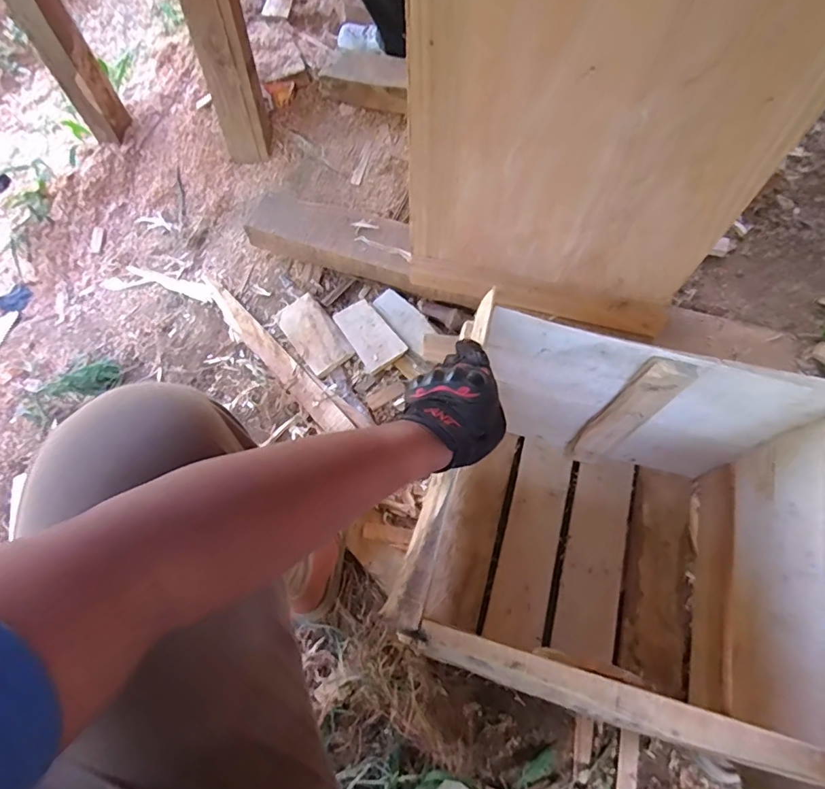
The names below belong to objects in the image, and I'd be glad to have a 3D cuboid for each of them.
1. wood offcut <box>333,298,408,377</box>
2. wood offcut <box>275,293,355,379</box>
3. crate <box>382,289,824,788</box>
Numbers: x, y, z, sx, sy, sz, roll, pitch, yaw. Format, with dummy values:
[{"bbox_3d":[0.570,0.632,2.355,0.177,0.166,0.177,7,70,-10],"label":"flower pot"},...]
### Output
[{"bbox_3d":[-0.084,-0.117,0.982,0.084,0.022,0.145,-31,73,-12],"label":"wood offcut"},{"bbox_3d":[-0.197,-0.122,0.992,0.091,0.018,0.180,-34,74,-13],"label":"wood offcut"},{"bbox_3d":[0.242,0.174,0.656,0.435,0.392,0.375,16,70,5],"label":"crate"}]

